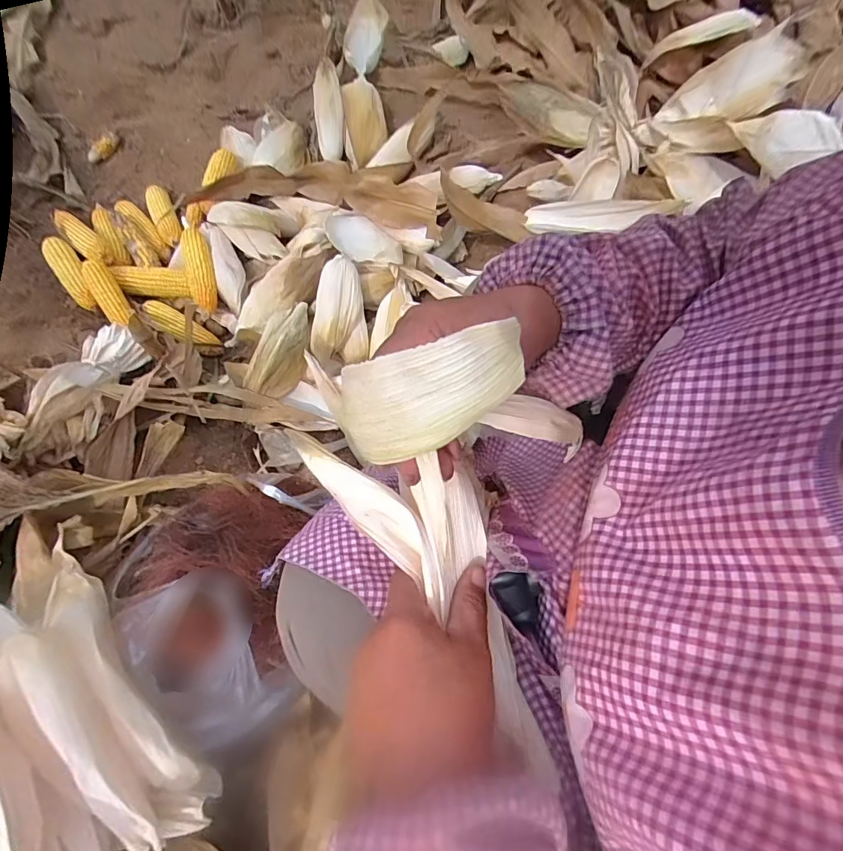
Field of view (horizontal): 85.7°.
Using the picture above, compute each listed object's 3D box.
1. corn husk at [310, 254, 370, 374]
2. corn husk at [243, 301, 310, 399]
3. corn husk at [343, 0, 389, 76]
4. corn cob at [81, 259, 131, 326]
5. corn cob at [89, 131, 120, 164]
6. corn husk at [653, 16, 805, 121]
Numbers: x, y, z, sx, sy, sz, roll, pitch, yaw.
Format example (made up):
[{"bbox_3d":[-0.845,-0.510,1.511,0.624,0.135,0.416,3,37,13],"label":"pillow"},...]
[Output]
[{"bbox_3d":[-0.160,-0.222,0.891,0.112,0.050,0.219,-1,88,-41],"label":"corn husk"},{"bbox_3d":[-0.258,-0.144,0.857,0.079,0.060,0.193,16,66,6],"label":"corn husk"},{"bbox_3d":[-0.139,-0.987,1.130,0.111,0.078,0.229,1,66,-1],"label":"corn husk"},{"bbox_3d":[-0.626,-0.263,0.906,0.052,0.040,0.165,-33,70,-15],"label":"corn cob"},{"bbox_3d":[-0.793,-0.692,1.133,0.091,0.028,0.031,-44,73,1],"label":"corn cob"},{"bbox_3d":[0.550,-0.588,0.820,0.131,0.214,0.076,57,47,-20],"label":"corn husk"}]

